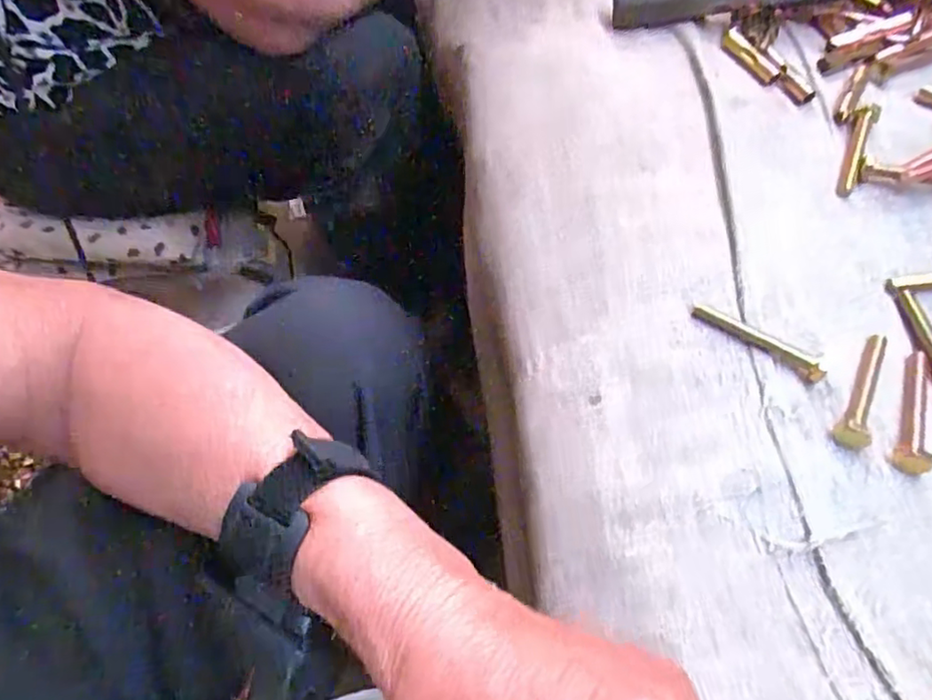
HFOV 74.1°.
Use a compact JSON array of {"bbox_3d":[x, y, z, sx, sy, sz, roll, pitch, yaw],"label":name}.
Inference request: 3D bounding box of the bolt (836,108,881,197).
[{"bbox_3d":[0.228,-0.116,0.361,0.012,0.008,0.064,21,76,14],"label":"bolt"}]

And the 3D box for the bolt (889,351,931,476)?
[{"bbox_3d":[0.204,0.025,0.278,0.014,0.011,0.067,22,64,13],"label":"bolt"}]

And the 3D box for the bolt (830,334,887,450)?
[{"bbox_3d":[0.184,0.015,0.284,0.013,0.011,0.066,27,65,15],"label":"bolt"}]

